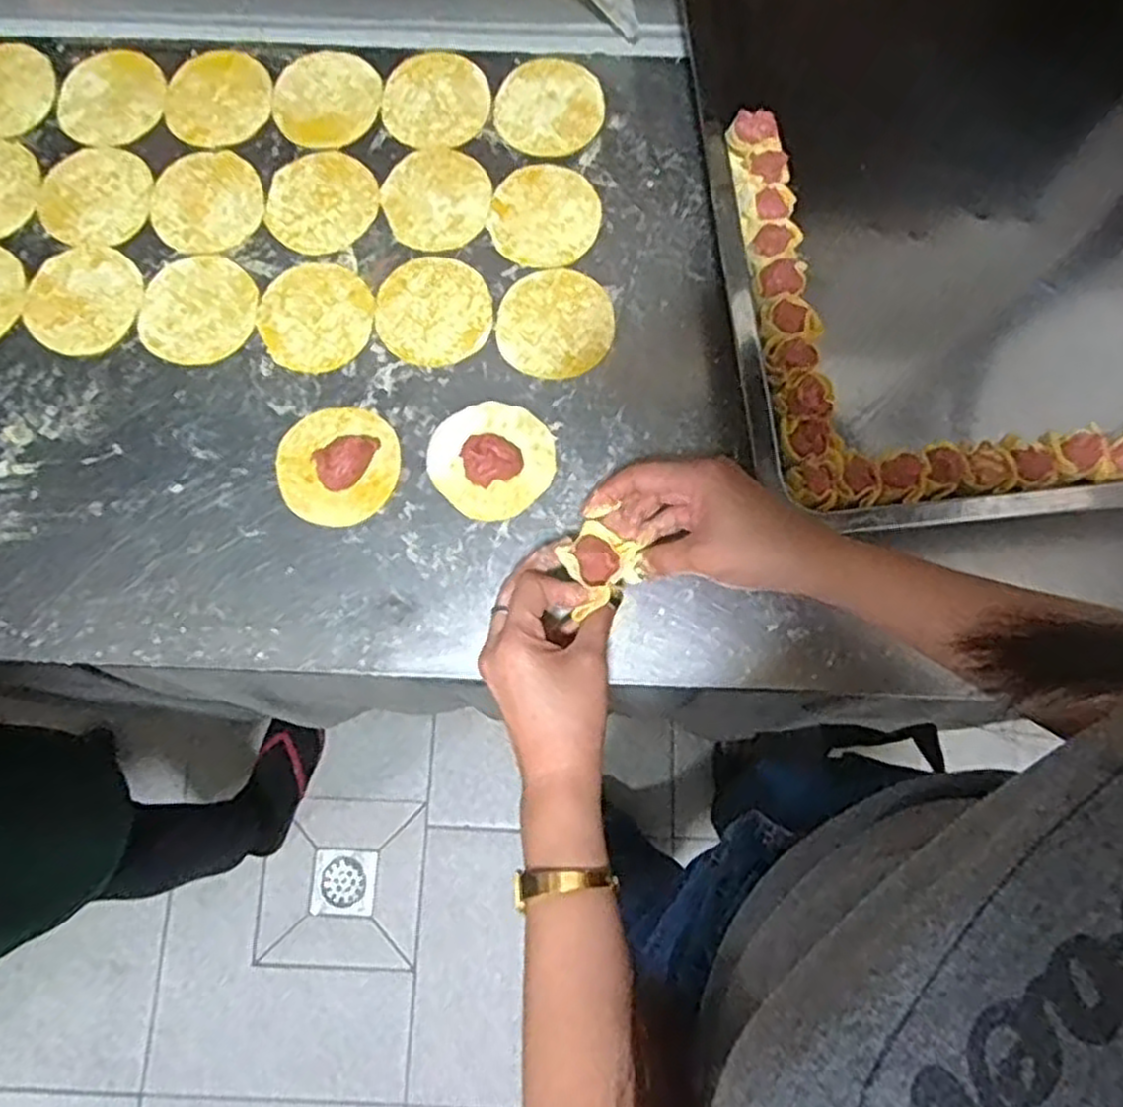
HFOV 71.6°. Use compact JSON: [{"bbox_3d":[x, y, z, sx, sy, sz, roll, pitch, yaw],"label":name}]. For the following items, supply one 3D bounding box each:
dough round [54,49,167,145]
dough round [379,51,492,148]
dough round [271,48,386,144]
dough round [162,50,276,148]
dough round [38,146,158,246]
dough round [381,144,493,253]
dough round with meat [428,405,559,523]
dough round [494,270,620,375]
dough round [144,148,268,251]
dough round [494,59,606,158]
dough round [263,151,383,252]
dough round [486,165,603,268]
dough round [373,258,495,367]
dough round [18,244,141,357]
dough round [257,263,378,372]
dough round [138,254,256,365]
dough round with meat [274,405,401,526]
[{"bbox_3d":[-0.346,-0.350,0.598,0.083,0.005,0.075,-30,79,-7],"label":"dough round"},{"bbox_3d":[-0.097,-0.349,0.598,0.081,0.006,0.078,0,77,0],"label":"dough round"},{"bbox_3d":[-0.180,-0.349,0.598,0.084,0.004,0.077,0,77,0],"label":"dough round"},{"bbox_3d":[-0.262,-0.349,0.597,0.081,0.006,0.076,0,77,0],"label":"dough round"},{"bbox_3d":[-0.346,-0.267,0.579,0.085,0.004,0.079,0,77,0],"label":"dough round"},{"bbox_3d":[-0.092,-0.265,0.578,0.079,0.004,0.082,0,77,0],"label":"dough round"},{"bbox_3d":[-0.048,-0.068,0.523,0.080,0.027,0.082,0,77,0],"label":"dough round with meat"},{"bbox_3d":[-0.004,-0.165,0.554,0.081,0.004,0.082,0,77,0],"label":"dough round"},{"bbox_3d":[-0.264,-0.261,0.577,0.081,0.004,0.080,0,77,0],"label":"dough round"},{"bbox_3d":[-0.009,-0.343,0.596,0.082,0.004,0.078,0,77,0],"label":"dough round"},{"bbox_3d":[-0.177,-0.262,0.580,0.079,0.005,0.082,0,77,0],"label":"dough round"},{"bbox_3d":[-0.012,-0.250,0.575,0.082,0.005,0.077,0,77,0],"label":"dough round"},{"bbox_3d":[-0.092,-0.174,0.558,0.082,0.004,0.082,0,77,0],"label":"dough round"},{"bbox_3d":[-0.345,-0.184,0.559,0.080,0.004,0.083,0,77,0],"label":"dough round"},{"bbox_3d":[-0.175,-0.169,0.557,0.079,0.004,0.081,0,77,0],"label":"dough round"},{"bbox_3d":[-0.260,-0.176,0.557,0.082,0.004,0.085,0,77,0],"label":"dough round"},{"bbox_3d":[-0.153,-0.063,0.523,0.081,0.023,0.083,0,77,0],"label":"dough round with meat"}]

